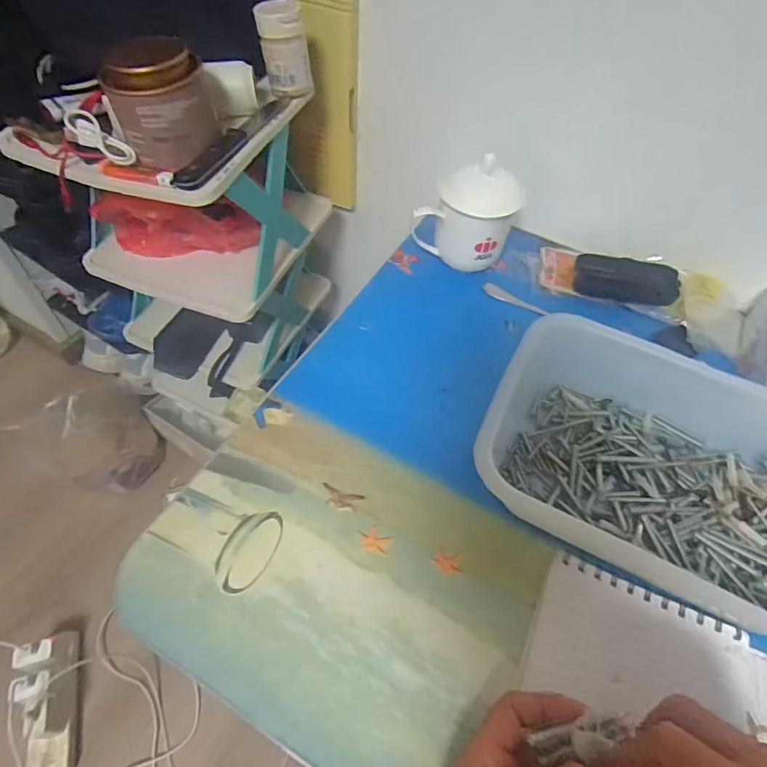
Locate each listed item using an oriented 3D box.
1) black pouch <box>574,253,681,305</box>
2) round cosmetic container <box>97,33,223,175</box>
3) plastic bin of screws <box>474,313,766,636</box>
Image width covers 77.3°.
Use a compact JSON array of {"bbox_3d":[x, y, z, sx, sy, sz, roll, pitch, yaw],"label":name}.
[{"bbox_3d":[0.275,-0.119,0.549,0.107,0.036,0.042,20,54,9],"label":"black pouch"},{"bbox_3d":[-0.203,-0.258,0.445,0.087,0.080,0.078,-15,56,-16],"label":"round cosmetic container"},{"bbox_3d":[0.229,0.070,0.398,0.289,0.080,0.200,27,55,14],"label":"plastic bin of screws"}]

